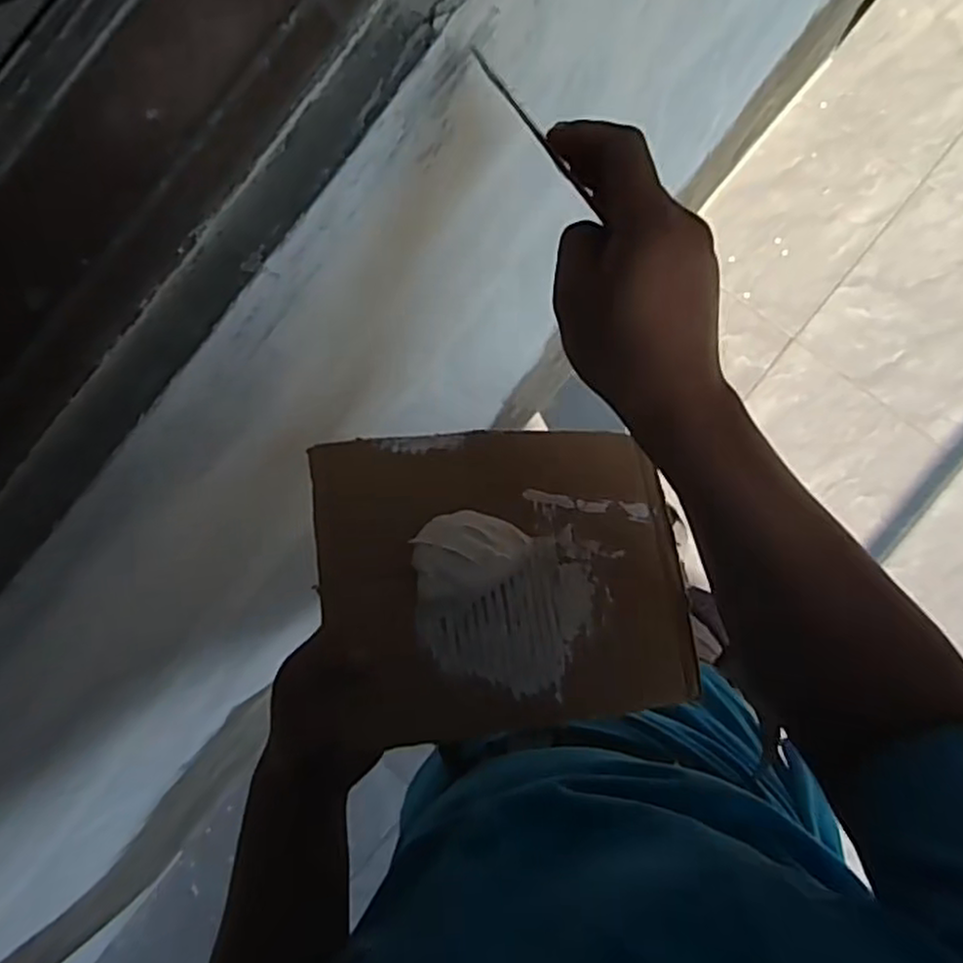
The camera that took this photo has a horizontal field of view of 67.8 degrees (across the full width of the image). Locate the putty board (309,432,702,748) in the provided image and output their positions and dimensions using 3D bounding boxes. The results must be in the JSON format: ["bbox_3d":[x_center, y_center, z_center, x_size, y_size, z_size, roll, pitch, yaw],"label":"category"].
[{"bbox_3d":[0.021,0.056,0.454,0.234,0.022,0.188,-3,72,-15],"label":"putty board"}]

